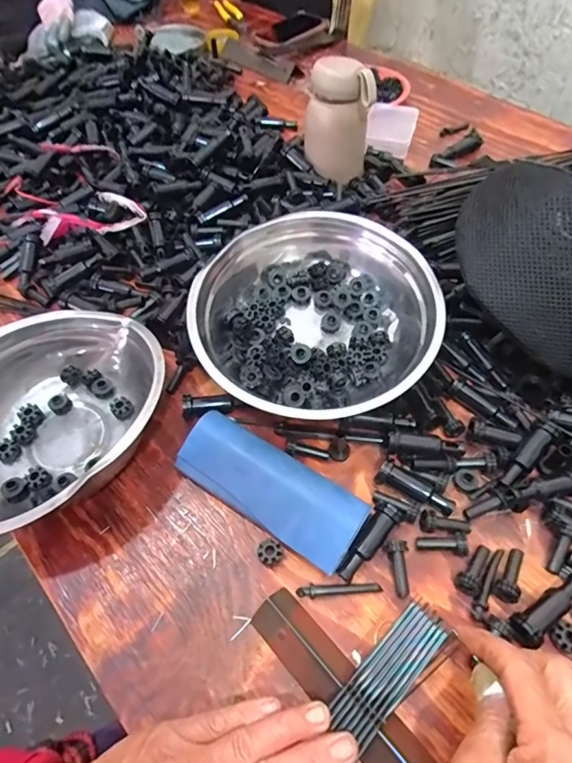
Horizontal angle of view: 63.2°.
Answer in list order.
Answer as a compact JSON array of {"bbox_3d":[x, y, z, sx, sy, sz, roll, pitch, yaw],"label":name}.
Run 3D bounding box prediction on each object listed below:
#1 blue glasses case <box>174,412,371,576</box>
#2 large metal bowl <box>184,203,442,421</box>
[{"bbox_3d":[-0.015,0.088,0.382,0.157,0.036,0.057,27,60,21],"label":"blue glasses case"},{"bbox_3d":[0.033,-0.069,0.437,0.211,0.101,0.201,-2,55,2],"label":"large metal bowl"}]

